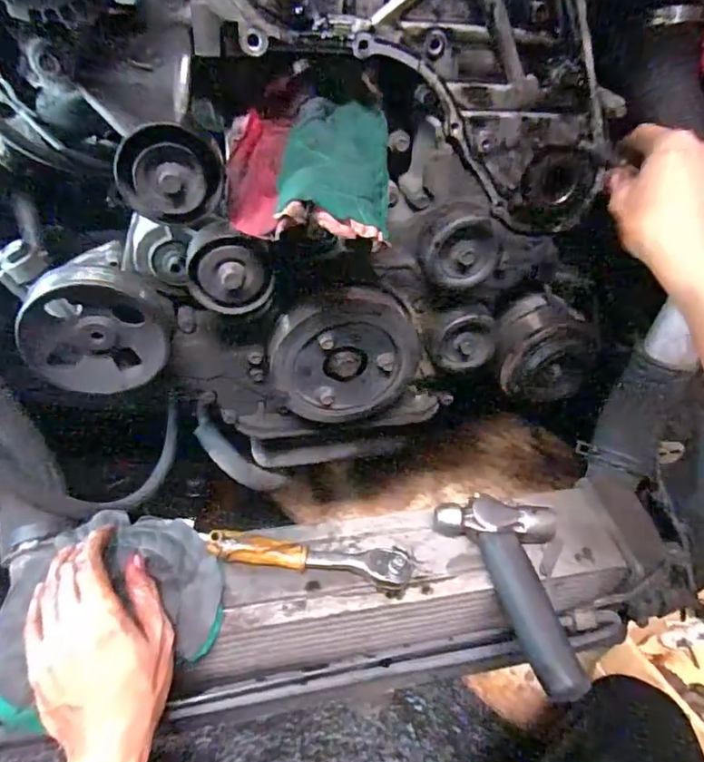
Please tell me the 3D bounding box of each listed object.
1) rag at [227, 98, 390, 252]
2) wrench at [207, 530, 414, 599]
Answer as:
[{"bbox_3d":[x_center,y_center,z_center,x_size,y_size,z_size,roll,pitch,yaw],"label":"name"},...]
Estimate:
[{"bbox_3d":[-0.037,-0.169,0.433,0.131,0.061,0.161,5,44,-3],"label":"rag"},{"bbox_3d":[-0.034,0.153,0.479,0.177,0.027,0.039,9,44,1],"label":"wrench"}]

